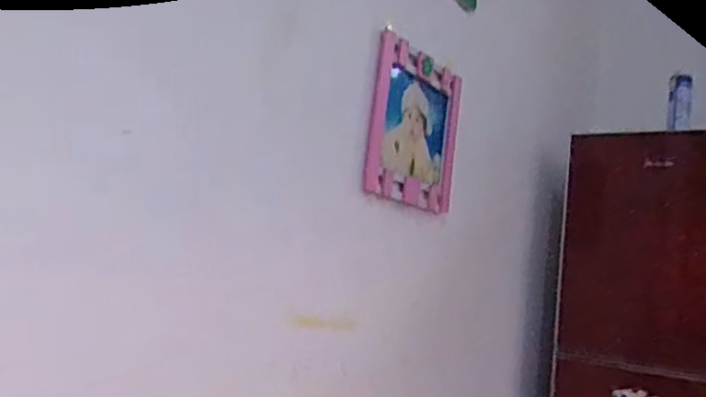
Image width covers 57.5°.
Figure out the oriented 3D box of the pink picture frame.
[{"bbox_3d":[0.138,-0.164,1.468,0.035,0.360,0.328,5,0,41],"label":"pink picture frame"}]

